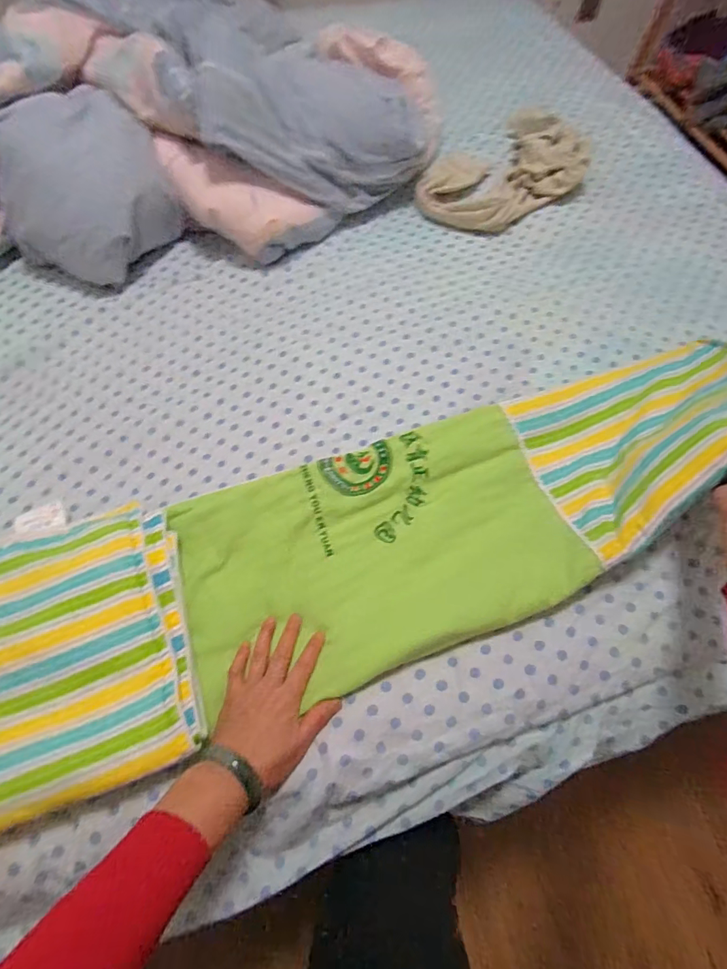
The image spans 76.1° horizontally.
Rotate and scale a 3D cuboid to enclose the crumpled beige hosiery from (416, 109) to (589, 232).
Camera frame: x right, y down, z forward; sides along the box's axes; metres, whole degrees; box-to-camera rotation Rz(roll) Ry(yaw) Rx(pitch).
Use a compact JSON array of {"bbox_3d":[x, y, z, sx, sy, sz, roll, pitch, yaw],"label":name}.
[{"bbox_3d":[0.252,-0.568,0.809,0.261,0.064,0.337,16,64,9],"label":"crumpled beige hosiery"}]

